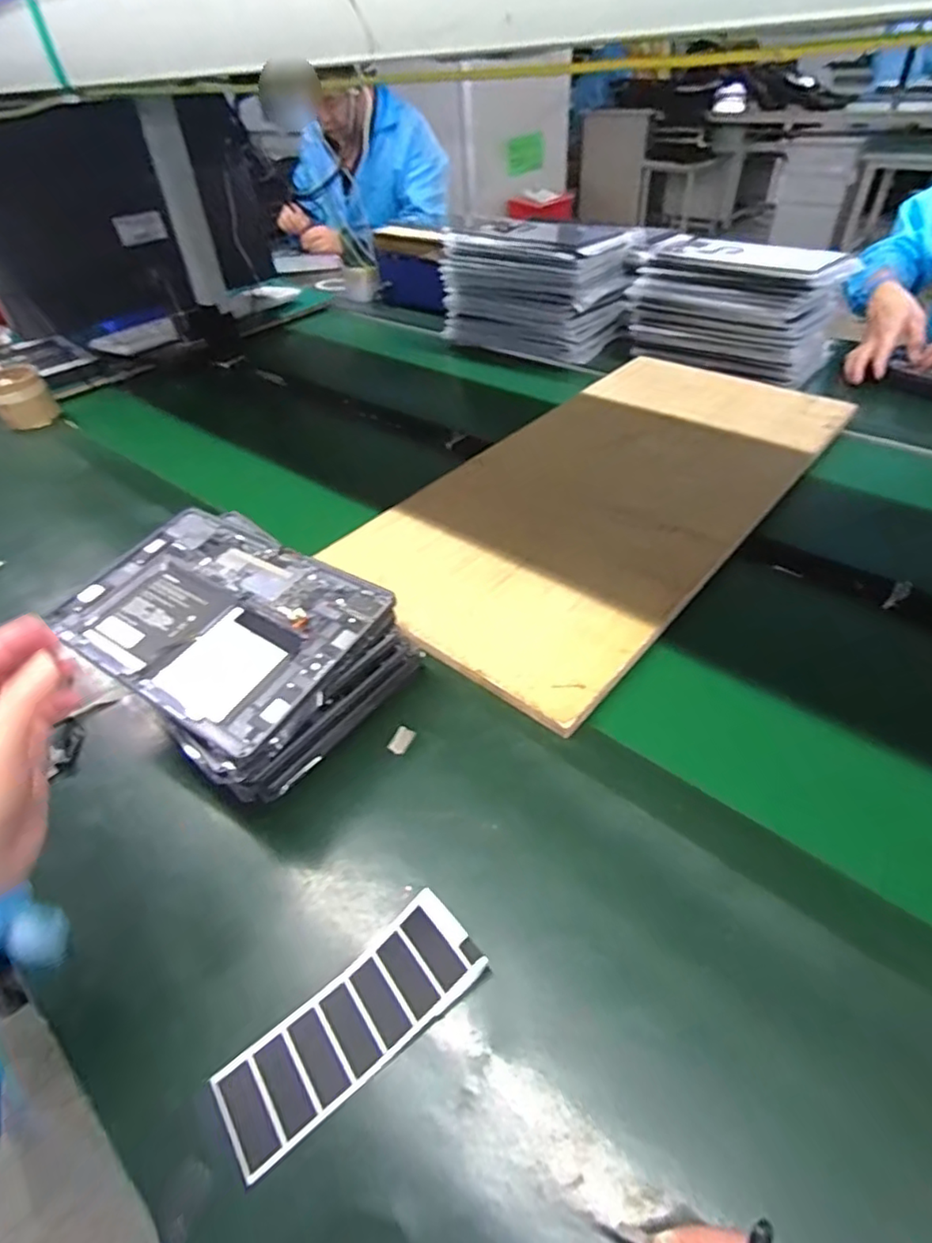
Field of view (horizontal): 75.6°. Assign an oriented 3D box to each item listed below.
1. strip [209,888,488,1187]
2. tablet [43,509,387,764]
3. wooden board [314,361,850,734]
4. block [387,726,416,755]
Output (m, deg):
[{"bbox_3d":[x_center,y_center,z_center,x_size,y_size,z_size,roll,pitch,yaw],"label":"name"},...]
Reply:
[{"bbox_3d":[-0.067,0.236,0.354,0.158,0.024,0.056,-31,50,-24],"label":"strip"},{"bbox_3d":[-0.201,-0.008,0.482,0.251,0.015,0.162,24,51,26],"label":"tablet"},{"bbox_3d":[0.178,-0.171,0.730,0.338,0.021,0.680,30,55,30],"label":"wooden board"},{"bbox_3d":[-0.053,0.098,0.497,0.016,0.005,0.024,19,49,22],"label":"block"}]

